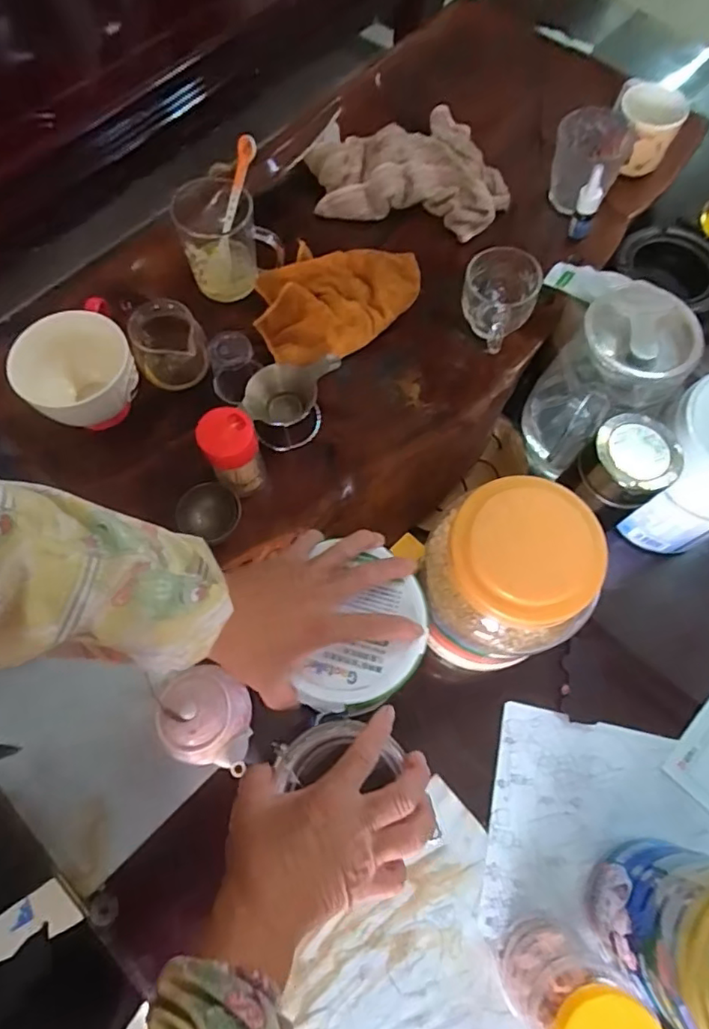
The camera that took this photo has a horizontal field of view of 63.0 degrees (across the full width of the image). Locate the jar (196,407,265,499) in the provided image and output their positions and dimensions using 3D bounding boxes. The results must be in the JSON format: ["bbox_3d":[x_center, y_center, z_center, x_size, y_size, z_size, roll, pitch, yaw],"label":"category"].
[{"bbox_3d":[-0.114,-0.055,0.553,0.048,0.099,0.048,0,69,-1],"label":"jar"}]

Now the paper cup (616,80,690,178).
[{"bbox_3d":[0.336,-0.447,0.677,0.075,0.069,0.071,0,69,-1],"label":"paper cup"}]

